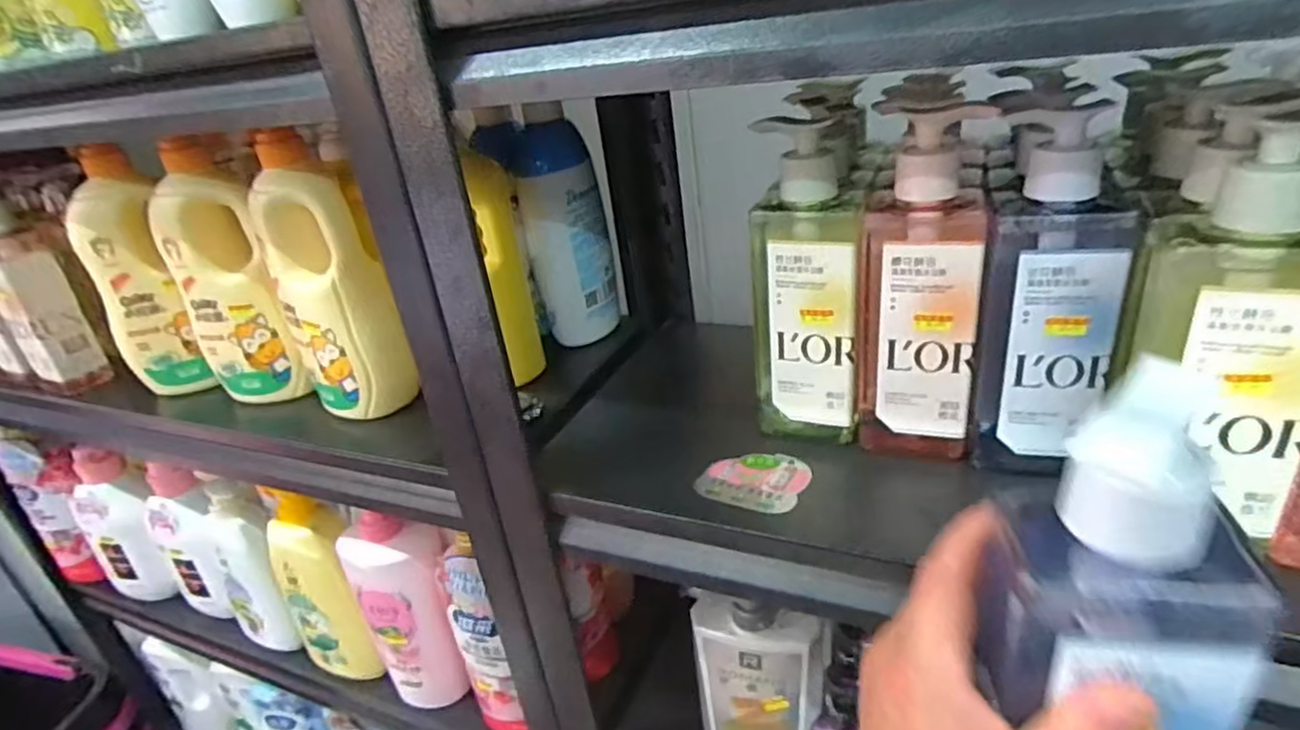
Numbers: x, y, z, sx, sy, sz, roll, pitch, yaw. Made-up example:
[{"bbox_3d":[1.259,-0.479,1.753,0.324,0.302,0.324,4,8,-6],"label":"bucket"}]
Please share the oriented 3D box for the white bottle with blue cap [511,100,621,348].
[{"bbox_3d":[-0.077,-0.126,0.660,0.072,0.217,0.056,-8,28,-1],"label":"white bottle with blue cap"}]

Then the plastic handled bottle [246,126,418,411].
[{"bbox_3d":[-0.263,-0.068,0.580,0.062,0.231,0.068,17,36,38],"label":"plastic handled bottle"}]

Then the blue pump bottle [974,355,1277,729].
[{"bbox_3d":[0.152,0.102,0.232,0.074,0.207,0.050,-4,25,27],"label":"blue pump bottle"}]

